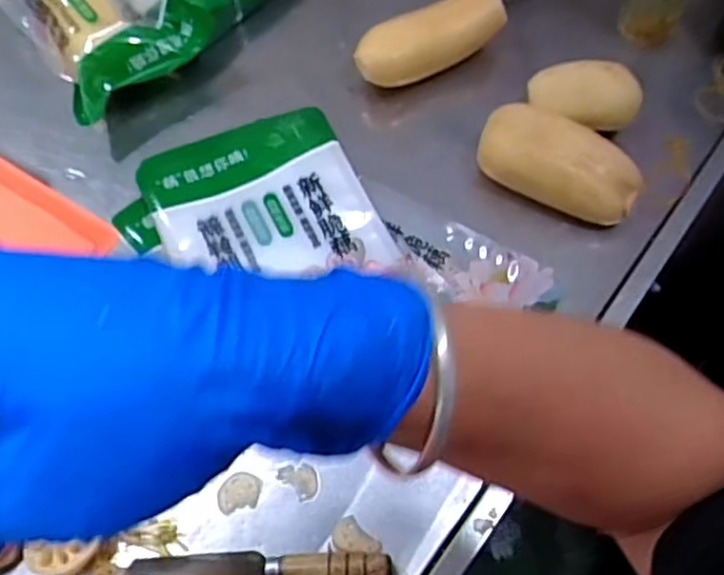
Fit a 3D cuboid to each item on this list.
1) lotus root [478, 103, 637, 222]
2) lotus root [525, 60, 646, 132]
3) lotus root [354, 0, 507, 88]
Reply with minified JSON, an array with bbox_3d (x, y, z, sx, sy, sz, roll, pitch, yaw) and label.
[{"bbox_3d":[0.185,-0.118,0.654,0.157,0.069,0.060,32,66,14],"label":"lotus root"},{"bbox_3d":[0.218,-0.186,0.681,0.106,0.062,0.070,20,64,9],"label":"lotus root"},{"bbox_3d":[0.070,-0.260,0.728,0.154,0.071,0.054,-23,65,-13],"label":"lotus root"}]

